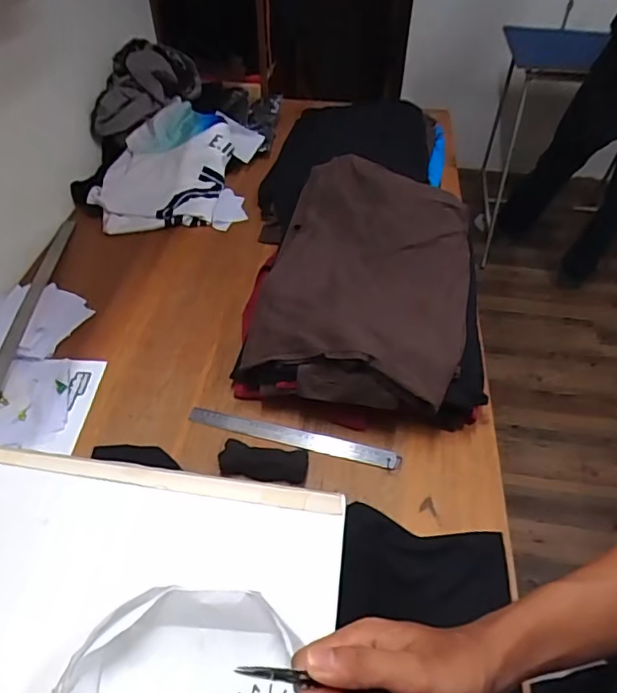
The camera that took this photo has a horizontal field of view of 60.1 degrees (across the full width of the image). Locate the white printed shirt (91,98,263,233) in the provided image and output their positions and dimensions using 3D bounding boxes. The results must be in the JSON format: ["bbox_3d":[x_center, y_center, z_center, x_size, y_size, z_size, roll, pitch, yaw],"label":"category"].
[{"bbox_3d":[-0.308,-0.432,1.243,0.354,0.129,0.364,0,47,0],"label":"white printed shirt"}]

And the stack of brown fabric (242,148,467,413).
[{"bbox_3d":[0.113,-0.148,0.917,0.338,0.110,0.512,10,48,9],"label":"stack of brown fabric"}]

